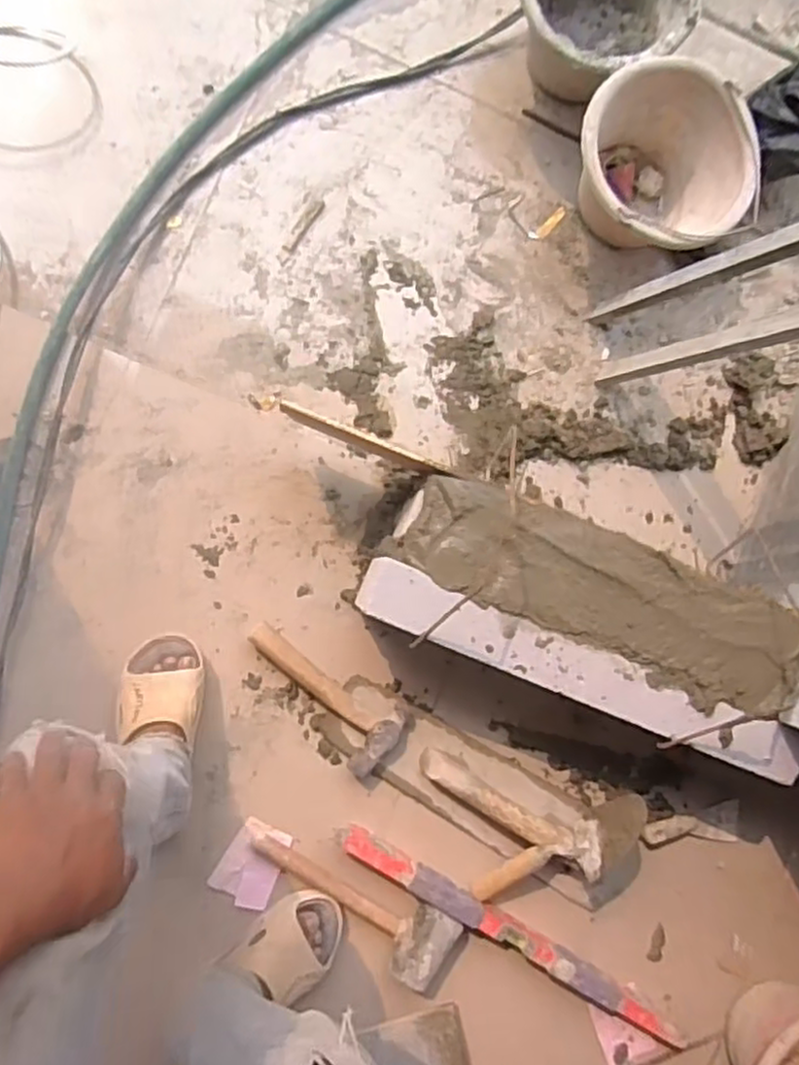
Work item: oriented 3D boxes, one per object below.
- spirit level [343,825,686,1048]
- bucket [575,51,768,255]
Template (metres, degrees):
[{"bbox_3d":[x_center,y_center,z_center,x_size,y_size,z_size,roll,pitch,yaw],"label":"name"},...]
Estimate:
[{"bbox_3d":[0.161,0.576,1.053,0.564,0.054,0.034,32,82,-4],"label":"spirit level"},{"bbox_3d":[0.357,-0.512,1.067,0.224,0.208,0.240,1,86,-8],"label":"bucket"}]

